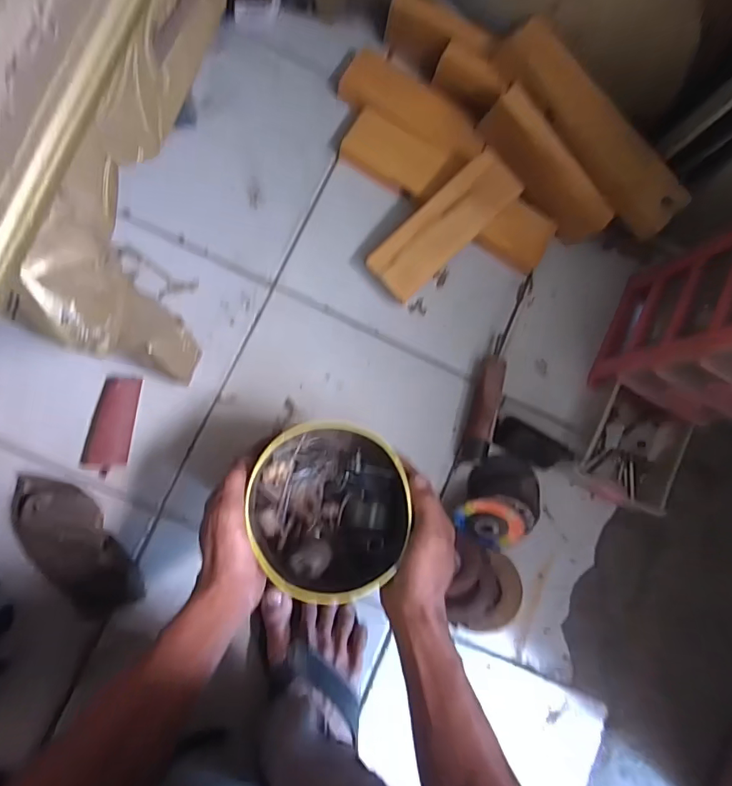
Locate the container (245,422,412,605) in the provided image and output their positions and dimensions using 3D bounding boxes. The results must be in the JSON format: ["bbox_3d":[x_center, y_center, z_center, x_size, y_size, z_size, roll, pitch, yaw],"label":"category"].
[{"bbox_3d":[-0.038,0.111,0.451,0.150,0.097,0.160,1,84,-8],"label":"container"}]

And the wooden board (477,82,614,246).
[{"bbox_3d":[0.227,-0.281,0.581,0.199,0.066,0.028,49,42,-5],"label":"wooden board"}]

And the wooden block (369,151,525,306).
[{"bbox_3d":[0.095,-0.204,0.576,0.196,0.037,0.073,-42,91,5],"label":"wooden block"}]

